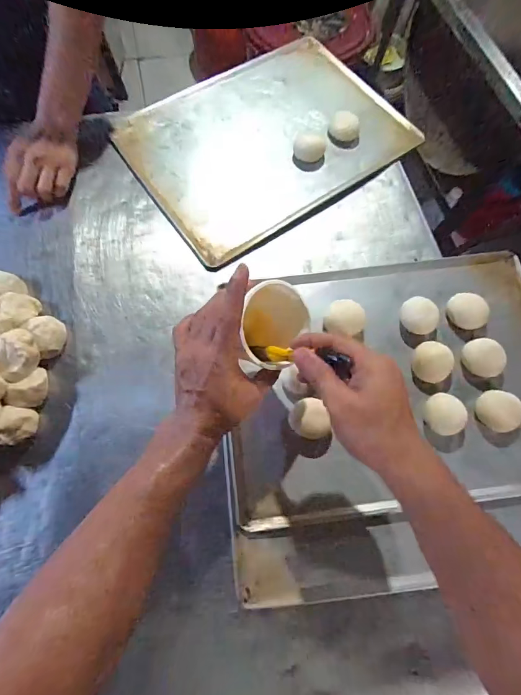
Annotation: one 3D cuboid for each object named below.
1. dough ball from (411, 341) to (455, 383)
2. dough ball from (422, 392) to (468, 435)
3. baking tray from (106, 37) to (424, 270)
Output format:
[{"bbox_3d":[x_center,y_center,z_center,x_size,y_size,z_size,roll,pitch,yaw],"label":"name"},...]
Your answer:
[{"bbox_3d":[0.227,0.021,0.497,0.049,0.035,0.052,1,69,-3],"label":"dough ball"},{"bbox_3d":[0.234,0.087,0.478,0.047,0.028,0.051,1,69,-3],"label":"dough ball"},{"bbox_3d":[0.010,-0.368,0.636,0.445,0.023,0.346,-33,75,-15],"label":"baking tray"}]

